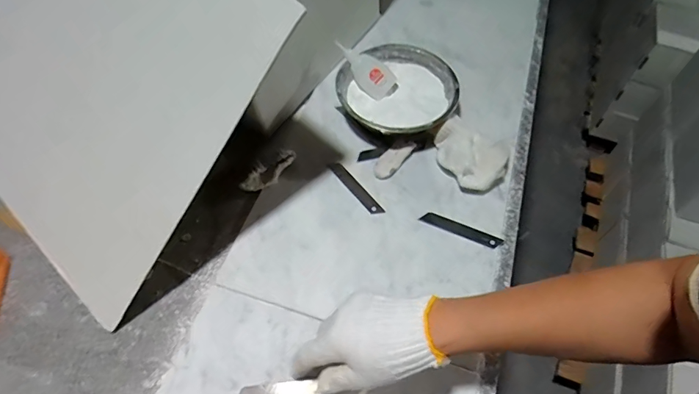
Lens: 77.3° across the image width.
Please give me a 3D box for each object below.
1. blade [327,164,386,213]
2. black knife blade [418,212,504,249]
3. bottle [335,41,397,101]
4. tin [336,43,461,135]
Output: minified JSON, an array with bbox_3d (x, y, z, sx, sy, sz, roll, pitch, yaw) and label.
[{"bbox_3d":[0.007,-0.012,0.569,0.019,0.004,0.098,-28,60,-30],"label":"blade"},{"bbox_3d":[0.137,0.040,0.537,0.099,0.005,0.019,21,51,9],"label":"black knife blade"},{"bbox_3d":[0.022,-0.180,0.617,0.093,0.020,0.045,41,91,-8],"label":"bottle"},{"bbox_3d":[0.069,-0.144,0.618,0.156,0.051,0.163,-1,58,1],"label":"tin"}]

